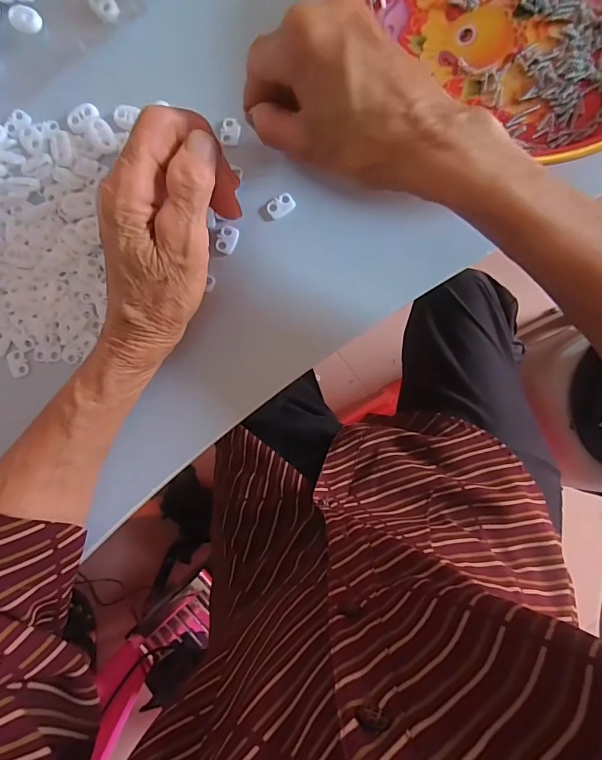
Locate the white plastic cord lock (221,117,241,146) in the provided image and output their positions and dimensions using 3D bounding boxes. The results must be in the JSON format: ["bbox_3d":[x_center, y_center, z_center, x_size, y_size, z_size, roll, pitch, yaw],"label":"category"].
[{"bbox_3d":[-0.047,-0.167,0.284,0.013,0.004,0.020,3,90,3],"label":"white plastic cord lock"}]

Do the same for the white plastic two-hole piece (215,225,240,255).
[{"bbox_3d":[-0.049,-0.094,0.285,0.013,0.004,0.018,25,91,2],"label":"white plastic two-hole piece"}]

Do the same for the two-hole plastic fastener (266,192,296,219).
[{"bbox_3d":[-0.013,-0.117,0.283,0.018,0.004,0.013,-30,89,2],"label":"two-hole plastic fastener"}]

